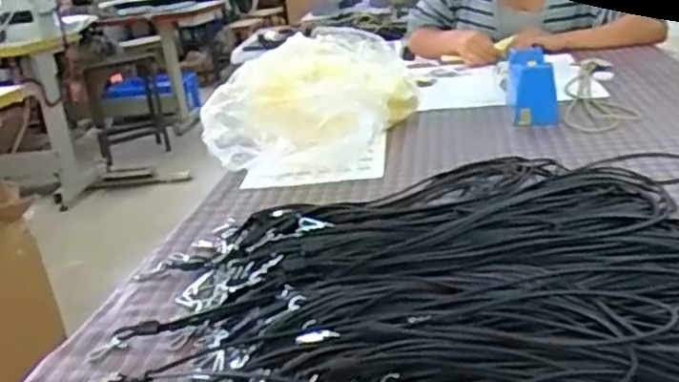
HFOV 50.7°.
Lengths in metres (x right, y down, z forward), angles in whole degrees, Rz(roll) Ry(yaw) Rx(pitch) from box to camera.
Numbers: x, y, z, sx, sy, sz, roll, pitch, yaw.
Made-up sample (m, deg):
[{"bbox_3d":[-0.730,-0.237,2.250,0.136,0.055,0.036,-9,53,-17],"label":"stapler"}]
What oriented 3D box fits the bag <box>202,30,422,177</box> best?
[{"bbox_3d":[-0.027,-0.150,1.166,0.232,0.167,0.399,-1,22,17],"label":"bag"}]

